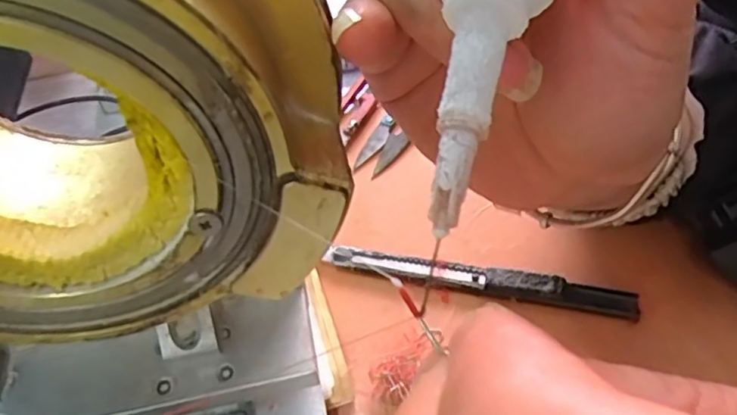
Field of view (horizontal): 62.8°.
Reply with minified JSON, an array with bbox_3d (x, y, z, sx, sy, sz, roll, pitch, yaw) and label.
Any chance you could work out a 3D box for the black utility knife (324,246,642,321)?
[{"bbox_3d":[0.044,0.031,0.255,0.128,0.011,0.011,8,49,13],"label":"black utility knife"}]

